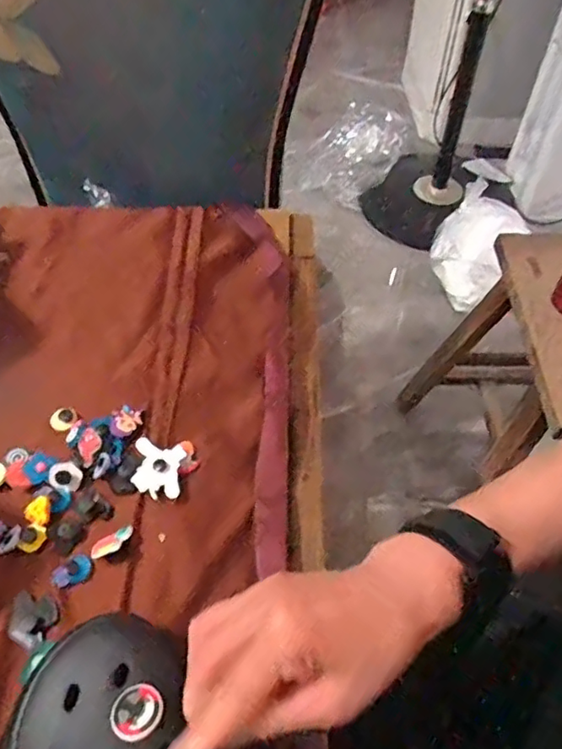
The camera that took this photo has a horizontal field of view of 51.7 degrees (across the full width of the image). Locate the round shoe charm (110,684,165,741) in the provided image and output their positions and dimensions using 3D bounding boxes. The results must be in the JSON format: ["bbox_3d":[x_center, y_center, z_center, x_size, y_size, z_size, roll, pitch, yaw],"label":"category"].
[{"bbox_3d":[-0.072,0.171,0.293,0.026,0.011,0.026,-2,40,2],"label":"round shoe charm"}]

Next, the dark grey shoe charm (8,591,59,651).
[{"bbox_3d":[-0.165,0.160,0.381,0.033,0.004,0.031,17,54,12],"label":"dark grey shoe charm"}]

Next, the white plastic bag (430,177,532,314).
[{"bbox_3d":[0.451,-0.300,1.378,0.181,0.183,0.233,27,57,18],"label":"white plastic bag"}]

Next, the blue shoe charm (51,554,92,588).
[{"bbox_3d":[-0.145,0.136,0.400,0.026,0.006,0.018,-27,57,-20],"label":"blue shoe charm"}]

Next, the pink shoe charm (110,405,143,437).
[{"bbox_3d":[-0.125,0.038,0.471,0.020,0.005,0.029,24,56,16],"label":"pink shoe charm"}]

